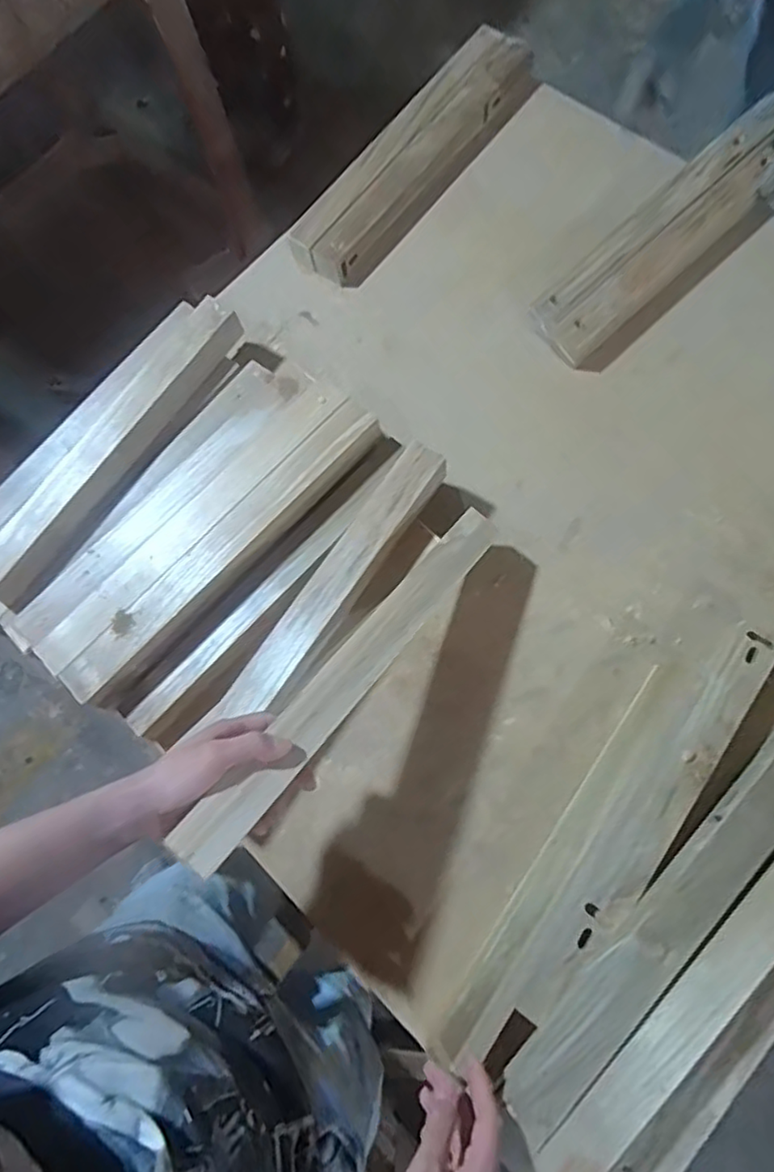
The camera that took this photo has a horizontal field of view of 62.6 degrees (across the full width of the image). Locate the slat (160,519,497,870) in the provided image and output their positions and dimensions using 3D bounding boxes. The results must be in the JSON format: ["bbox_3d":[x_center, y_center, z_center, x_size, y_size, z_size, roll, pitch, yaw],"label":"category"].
[{"bbox_3d":[-0.023,0.070,0.596,0.050,0.013,0.442,37,59,9],"label":"slat"}]

